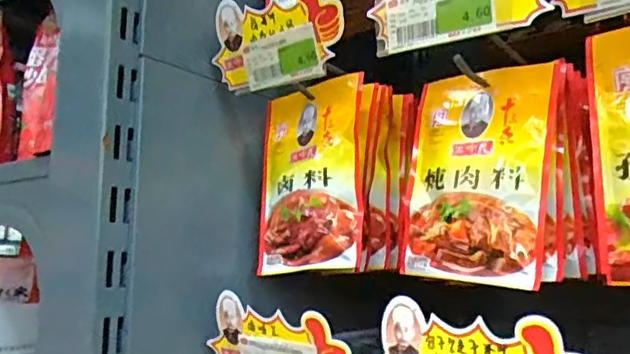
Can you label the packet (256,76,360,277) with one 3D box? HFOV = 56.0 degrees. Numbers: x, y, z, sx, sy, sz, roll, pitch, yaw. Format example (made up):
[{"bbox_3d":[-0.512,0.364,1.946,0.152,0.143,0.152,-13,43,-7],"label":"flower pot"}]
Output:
[{"bbox_3d":[-0.007,0.000,0.520,0.108,0.160,0.018,-7,-11,39],"label":"packet"}]

